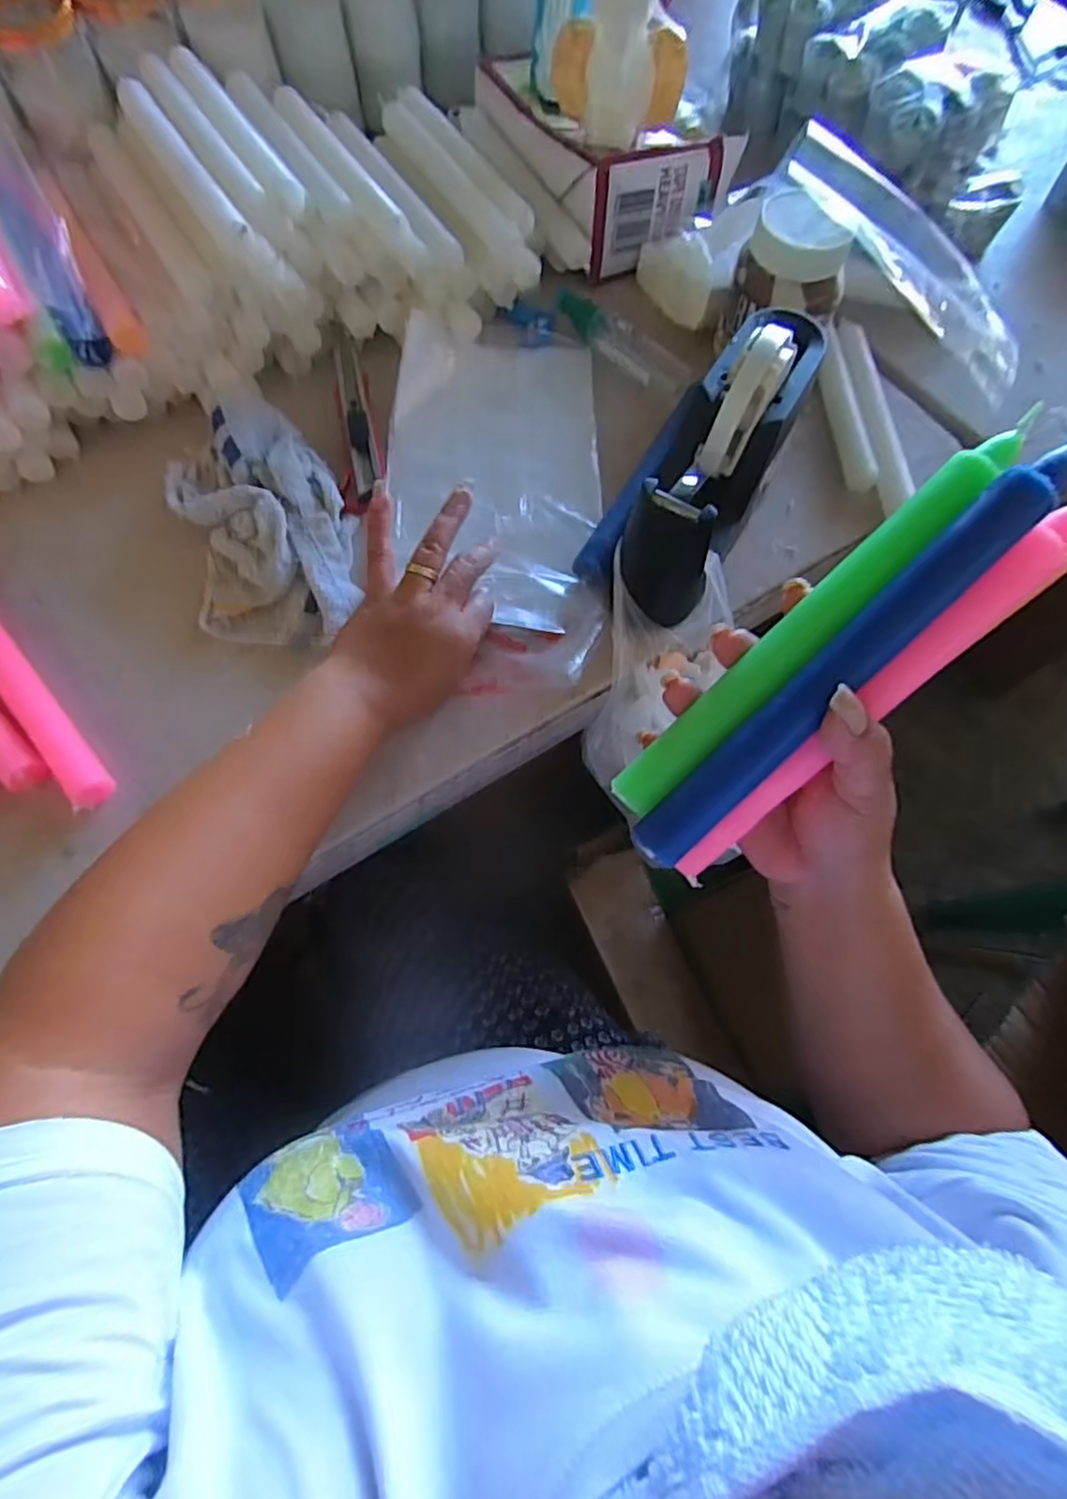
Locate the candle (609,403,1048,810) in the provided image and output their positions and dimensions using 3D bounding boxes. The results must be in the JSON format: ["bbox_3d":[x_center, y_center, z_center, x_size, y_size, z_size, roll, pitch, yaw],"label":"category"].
[{"bbox_3d":[0.113,-0.052,0.263,0.209,0.016,0.023,-45,74,8],"label":"candle"}]

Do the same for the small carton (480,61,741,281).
[{"bbox_3d":[0.046,-0.530,0.565,0.147,0.068,0.248,-28,72,-11],"label":"small carton"}]

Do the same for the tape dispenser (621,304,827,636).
[{"bbox_3d":[0.114,-0.186,0.406,0.069,0.127,0.186,27,71,9],"label":"tape dispenser"}]

